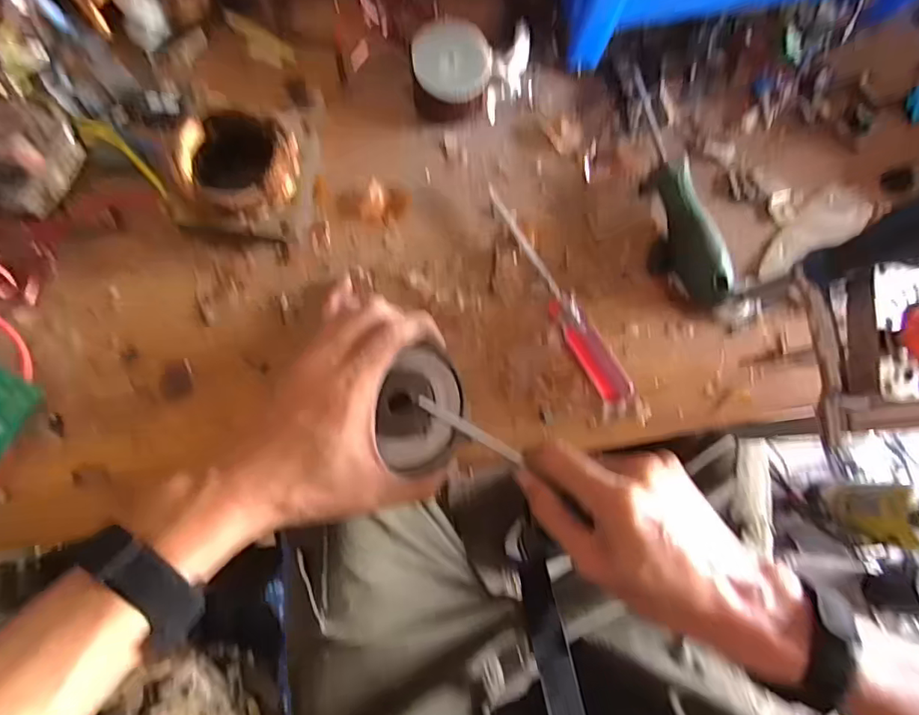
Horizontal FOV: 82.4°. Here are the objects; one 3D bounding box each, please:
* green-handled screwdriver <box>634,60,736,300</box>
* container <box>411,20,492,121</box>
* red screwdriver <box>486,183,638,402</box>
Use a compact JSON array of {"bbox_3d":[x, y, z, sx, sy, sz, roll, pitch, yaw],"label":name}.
[{"bbox_3d":[0.151,-0.124,0.371,0.026,0.035,0.182,-13,79,-8],"label":"green-handled screwdriver"},{"bbox_3d":[-0.007,-0.195,0.366,0.051,0.043,0.054,1,77,-5],"label":"container"},{"bbox_3d":[0.066,-0.042,0.361,0.020,0.019,0.172,-30,82,-11],"label":"red screwdriver"}]

